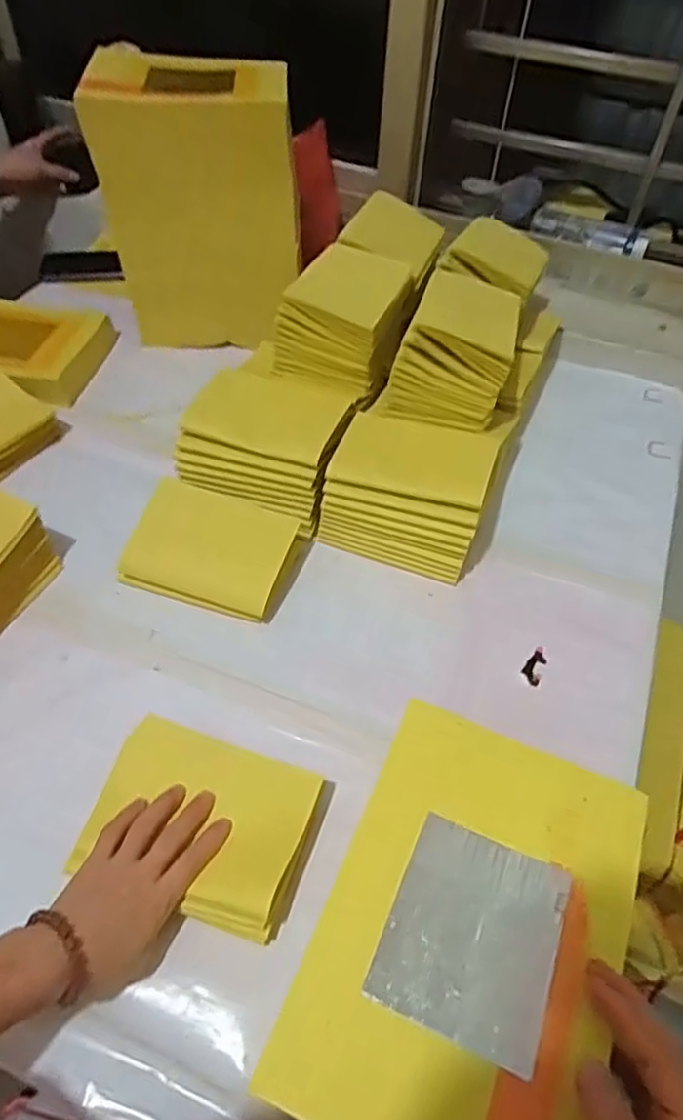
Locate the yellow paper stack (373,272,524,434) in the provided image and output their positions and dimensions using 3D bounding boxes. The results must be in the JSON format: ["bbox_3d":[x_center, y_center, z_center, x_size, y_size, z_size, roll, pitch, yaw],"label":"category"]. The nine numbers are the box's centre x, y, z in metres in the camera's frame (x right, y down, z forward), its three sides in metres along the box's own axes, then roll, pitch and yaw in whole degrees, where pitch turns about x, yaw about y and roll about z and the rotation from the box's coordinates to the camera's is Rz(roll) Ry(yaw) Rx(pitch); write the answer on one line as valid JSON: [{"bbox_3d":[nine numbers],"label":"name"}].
[{"bbox_3d":[0.137,-0.244,0.788,0.118,0.100,0.166,16,51,10],"label":"yellow paper stack"}]

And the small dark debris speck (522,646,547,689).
[{"bbox_3d":[0.193,0.105,0.679,0.018,0.004,0.047,23,52,15],"label":"small dark debris speck"}]

